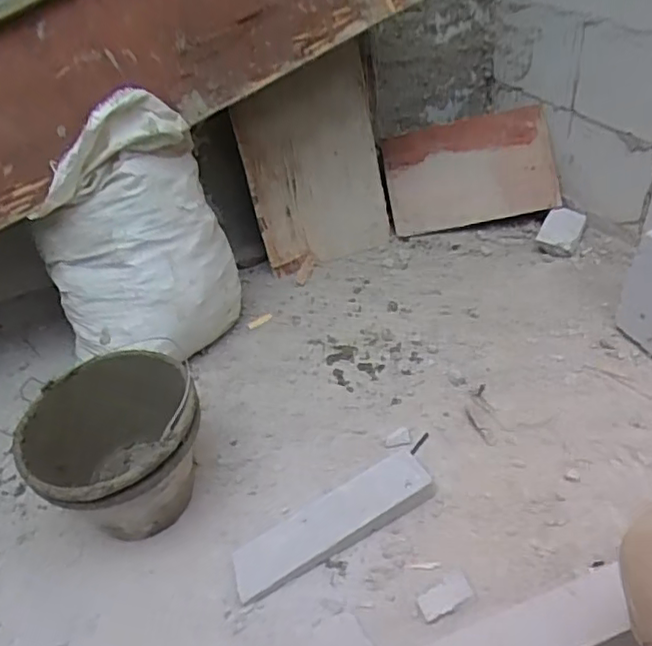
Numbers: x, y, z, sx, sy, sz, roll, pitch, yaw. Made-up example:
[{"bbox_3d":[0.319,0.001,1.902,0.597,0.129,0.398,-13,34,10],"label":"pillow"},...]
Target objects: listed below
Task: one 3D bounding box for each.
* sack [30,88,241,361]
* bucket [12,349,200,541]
[{"bbox_3d":[-0.338,-0.147,1.117,0.332,0.423,0.204,-24,42,-21],"label":"sack"},{"bbox_3d":[-0.297,0.194,0.919,0.239,0.179,0.231,-5,39,4],"label":"bucket"}]

